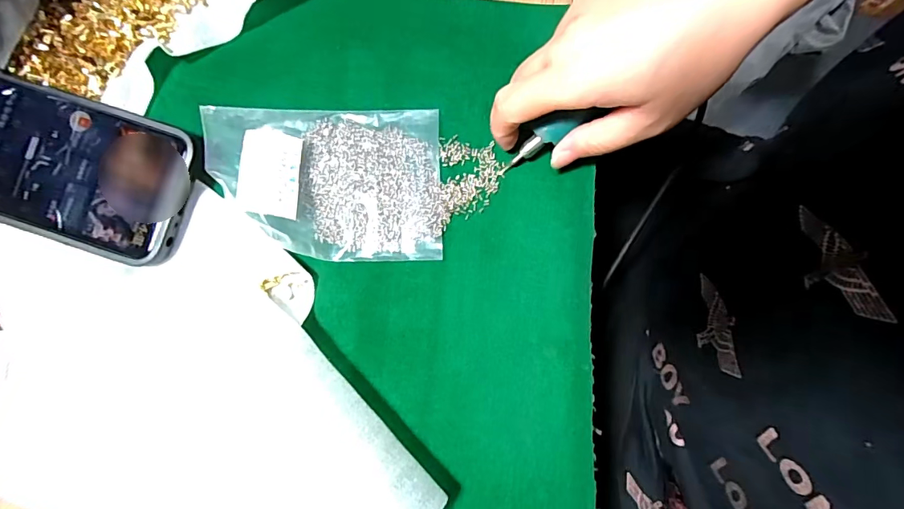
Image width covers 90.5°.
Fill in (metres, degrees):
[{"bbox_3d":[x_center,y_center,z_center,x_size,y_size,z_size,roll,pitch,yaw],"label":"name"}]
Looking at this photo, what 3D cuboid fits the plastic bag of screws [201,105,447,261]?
[{"bbox_3d":[-0.071,-0.043,0.254,0.128,0.027,0.090,-1,80,0],"label":"plastic bag of screws"}]

